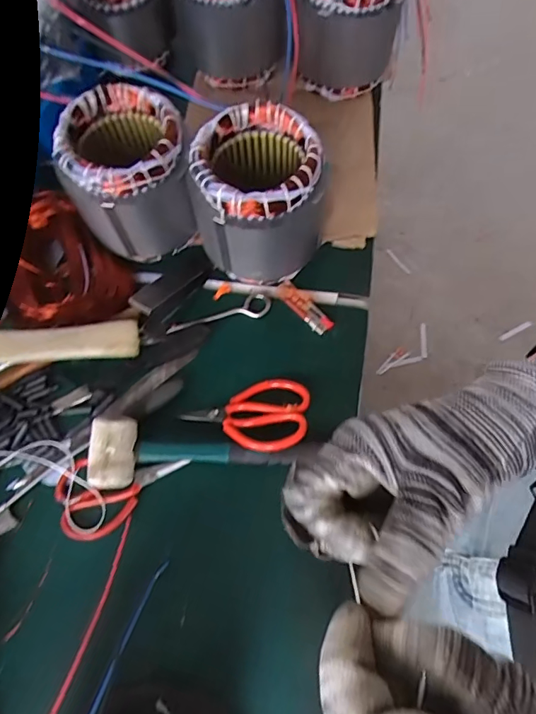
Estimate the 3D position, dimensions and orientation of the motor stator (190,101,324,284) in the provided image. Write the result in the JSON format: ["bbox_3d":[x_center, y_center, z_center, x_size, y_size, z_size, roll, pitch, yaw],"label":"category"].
[{"bbox_3d":[-0.012,-0.183,0.564,0.145,0.165,0.130,3,68,4],"label":"motor stator"}]

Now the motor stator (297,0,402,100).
[{"bbox_3d":[0.119,-0.500,0.690,0.141,0.151,0.156,18,70,10],"label":"motor stator"}]

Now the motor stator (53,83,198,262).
[{"bbox_3d":[-0.165,-0.213,0.585,0.141,0.166,0.140,-16,68,-3],"label":"motor stator"}]

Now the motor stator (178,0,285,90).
[{"bbox_3d":[-0.058,-0.516,0.702,0.137,0.159,0.137,-1,68,3],"label":"motor stator"}]

